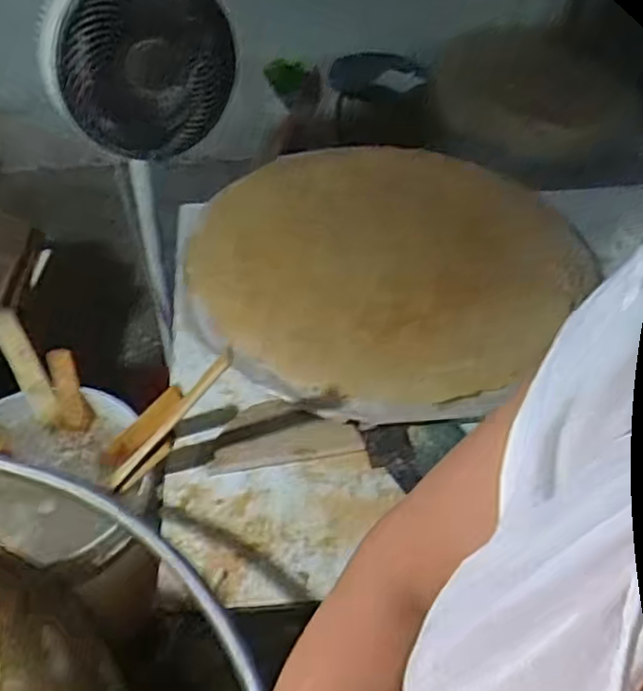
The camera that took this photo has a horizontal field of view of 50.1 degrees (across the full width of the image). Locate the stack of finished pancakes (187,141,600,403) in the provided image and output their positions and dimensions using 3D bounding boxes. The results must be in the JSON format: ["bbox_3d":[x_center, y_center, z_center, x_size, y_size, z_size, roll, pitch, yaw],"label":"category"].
[{"bbox_3d":[0.113,-0.166,1.149,0.600,0.063,0.665,29,52,23],"label":"stack of finished pancakes"}]

